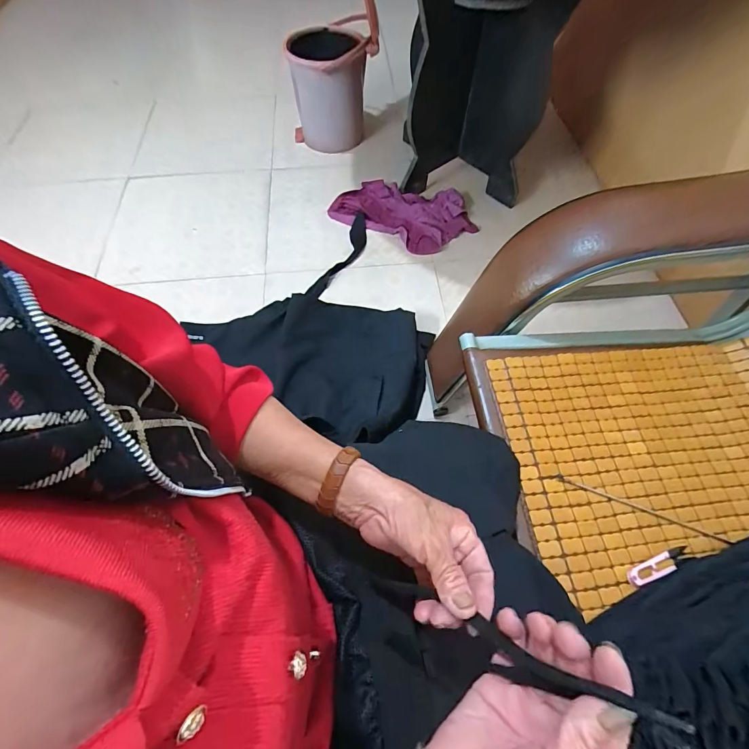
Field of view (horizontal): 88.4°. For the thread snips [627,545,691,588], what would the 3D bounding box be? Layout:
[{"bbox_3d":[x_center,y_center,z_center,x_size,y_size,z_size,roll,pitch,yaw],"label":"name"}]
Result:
[{"bbox_3d":[0.355,0.236,0.476,0.098,0.010,0.021,-18,63,-10],"label":"thread snips"}]

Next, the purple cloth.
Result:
[{"bbox_3d":[0.090,-0.522,1.245,0.456,0.083,0.222,19,63,10],"label":"purple cloth"}]

